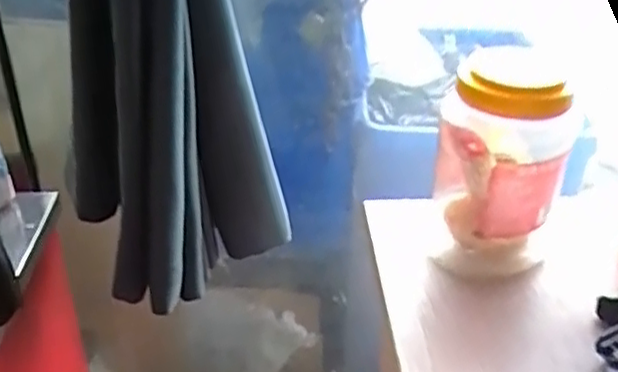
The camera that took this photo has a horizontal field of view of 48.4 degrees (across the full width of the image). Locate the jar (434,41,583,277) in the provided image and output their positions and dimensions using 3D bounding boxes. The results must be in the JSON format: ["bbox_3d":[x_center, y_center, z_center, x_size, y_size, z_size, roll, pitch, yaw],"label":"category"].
[{"bbox_3d":[0.148,-0.012,0.544,0.090,0.152,0.072,2,32,2],"label":"jar"}]

